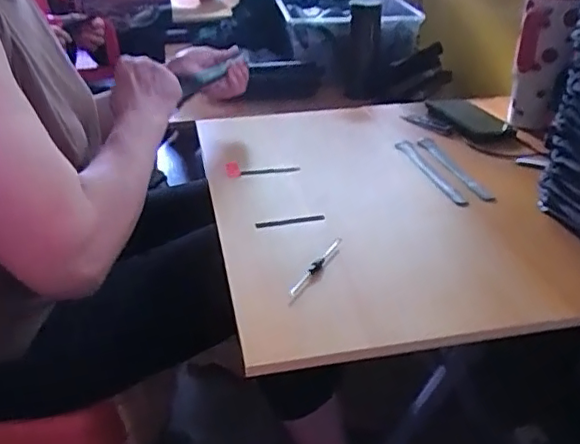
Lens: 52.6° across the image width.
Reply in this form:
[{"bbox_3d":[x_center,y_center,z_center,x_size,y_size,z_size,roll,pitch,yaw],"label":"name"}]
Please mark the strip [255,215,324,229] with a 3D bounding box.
[{"bbox_3d":[0.001,0.000,0.689,0.081,0.005,0.007,-6,31,-8],"label":"strip"}]

